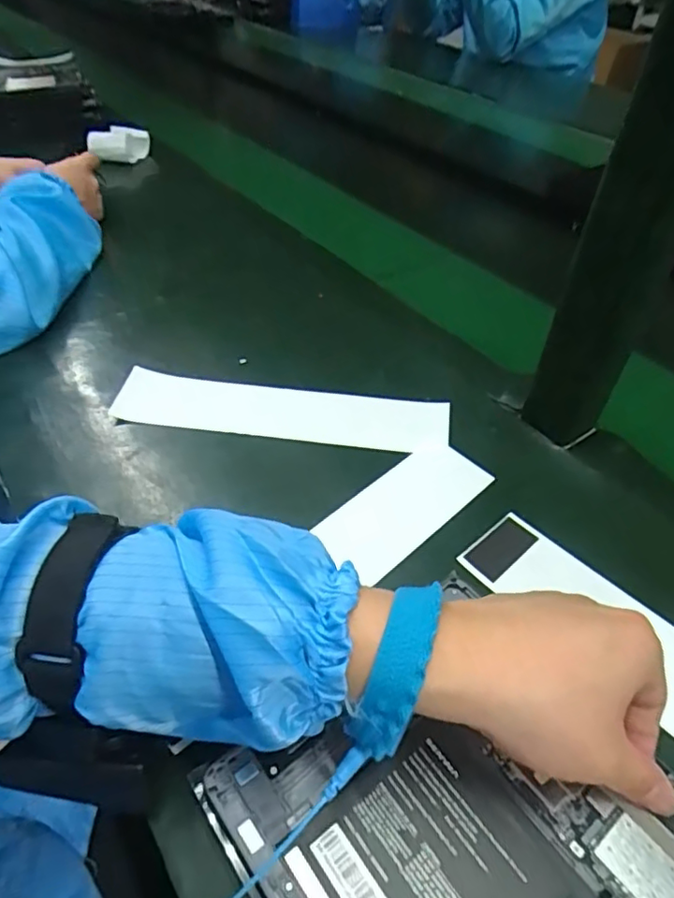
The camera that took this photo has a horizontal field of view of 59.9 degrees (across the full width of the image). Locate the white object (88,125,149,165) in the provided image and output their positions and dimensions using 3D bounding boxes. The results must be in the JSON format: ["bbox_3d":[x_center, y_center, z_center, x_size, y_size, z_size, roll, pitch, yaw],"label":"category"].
[{"bbox_3d":[-0.315,-0.443,0.850,0.085,0.040,0.034,-9,45,-11],"label":"white object"}]

